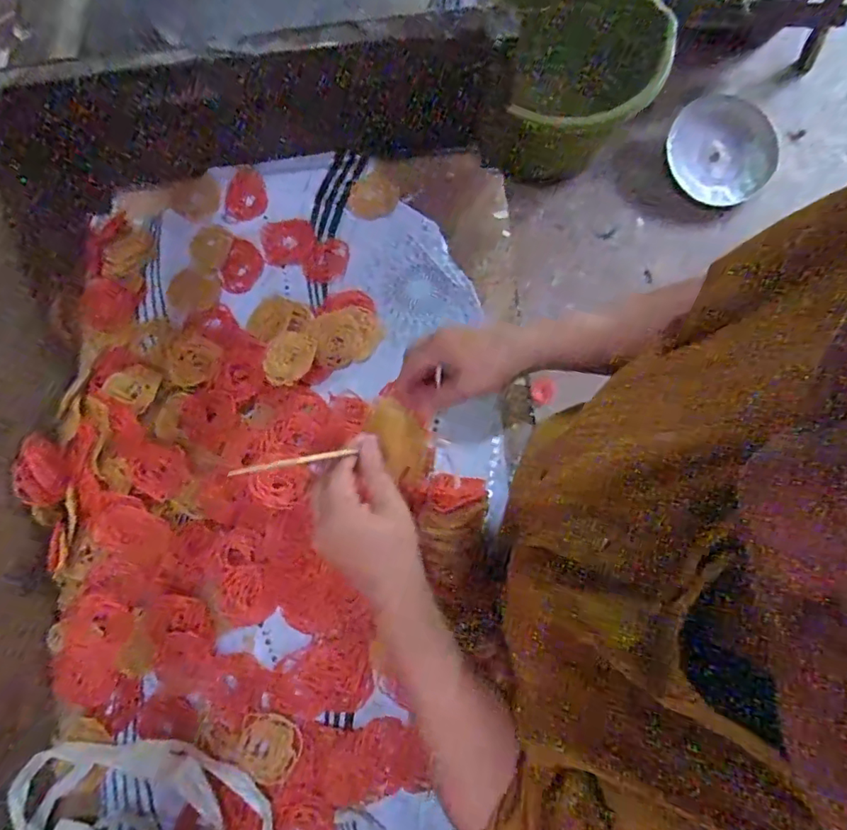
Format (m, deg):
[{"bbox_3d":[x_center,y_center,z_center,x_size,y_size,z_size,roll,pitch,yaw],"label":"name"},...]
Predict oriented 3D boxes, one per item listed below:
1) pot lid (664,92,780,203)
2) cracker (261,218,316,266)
[{"bbox_3d":[0.837,-0.743,1.482,0.290,0.029,0.281,0,91,5],"label":"pot lid"},{"bbox_3d":[-0.173,-0.222,0.676,0.070,0.007,0.066,0,76,2],"label":"cracker"}]

